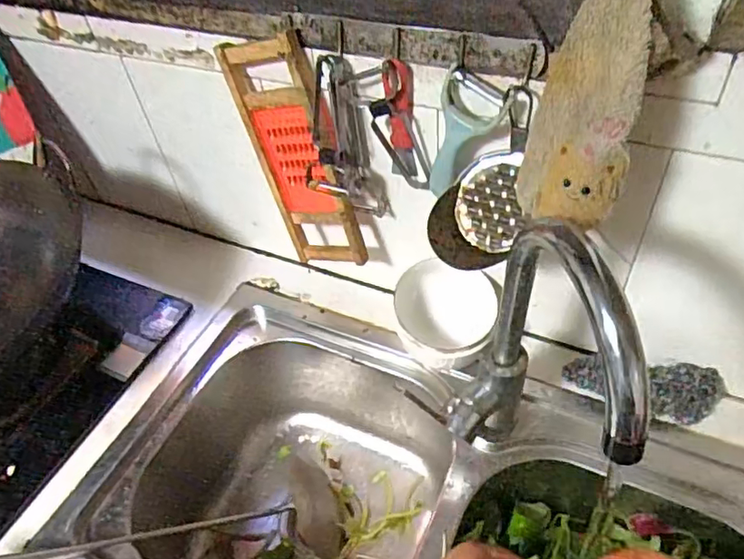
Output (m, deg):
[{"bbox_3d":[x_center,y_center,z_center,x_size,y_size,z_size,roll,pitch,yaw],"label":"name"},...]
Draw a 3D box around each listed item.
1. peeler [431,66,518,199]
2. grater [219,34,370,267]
[{"bbox_3d":[0.079,-0.126,0.517,0.030,0.127,0.056,-31,67,-27],"label":"peeler"},{"bbox_3d":[-0.069,-0.127,0.615,0.098,0.262,0.031,7,42,34],"label":"grater"}]

